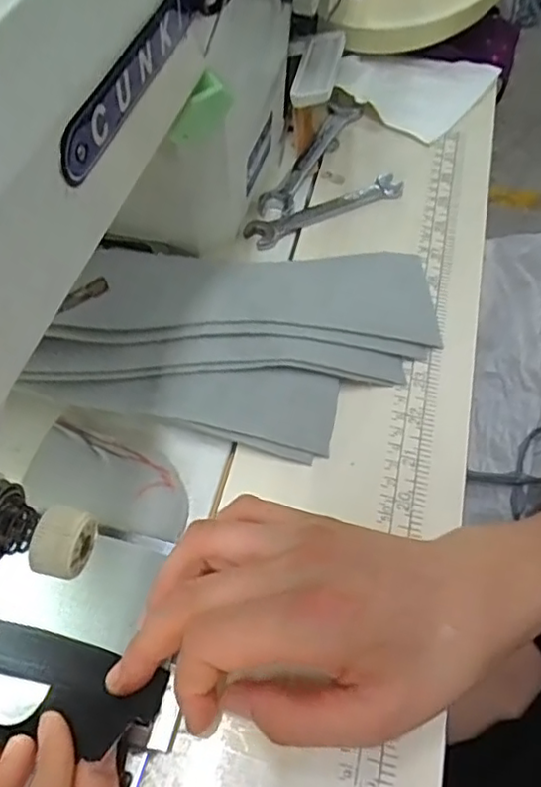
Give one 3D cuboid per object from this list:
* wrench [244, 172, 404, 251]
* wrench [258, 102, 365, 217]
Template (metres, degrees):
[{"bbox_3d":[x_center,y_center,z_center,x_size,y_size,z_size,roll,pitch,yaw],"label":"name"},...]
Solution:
[{"bbox_3d":[0.038,-0.126,0.425,0.115,0.006,0.022,-25,62,-17],"label":"wrench"},{"bbox_3d":[0.030,-0.176,0.458,0.027,0.009,0.130,24,60,13],"label":"wrench"}]

